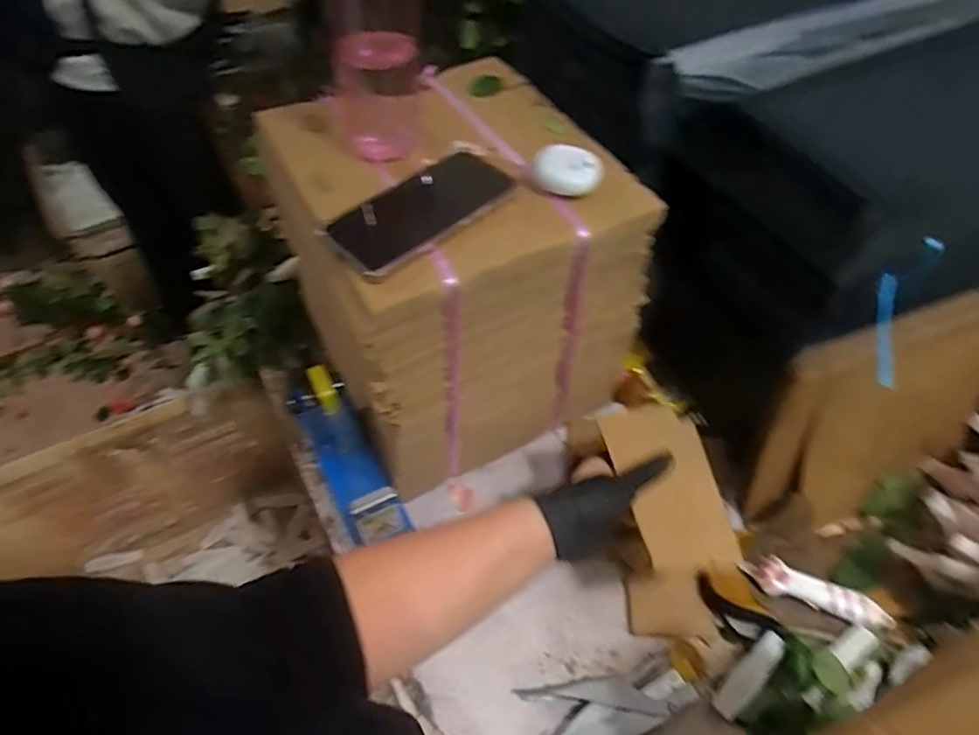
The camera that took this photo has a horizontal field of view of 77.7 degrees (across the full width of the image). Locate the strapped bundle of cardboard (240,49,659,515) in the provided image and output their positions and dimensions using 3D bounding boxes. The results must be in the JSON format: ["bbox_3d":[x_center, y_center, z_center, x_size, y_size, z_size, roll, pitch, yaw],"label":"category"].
[{"bbox_3d":[-0.043,-0.114,0.691,0.294,0.297,0.343,-22,55,-16],"label":"strapped bundle of cardboard"}]

